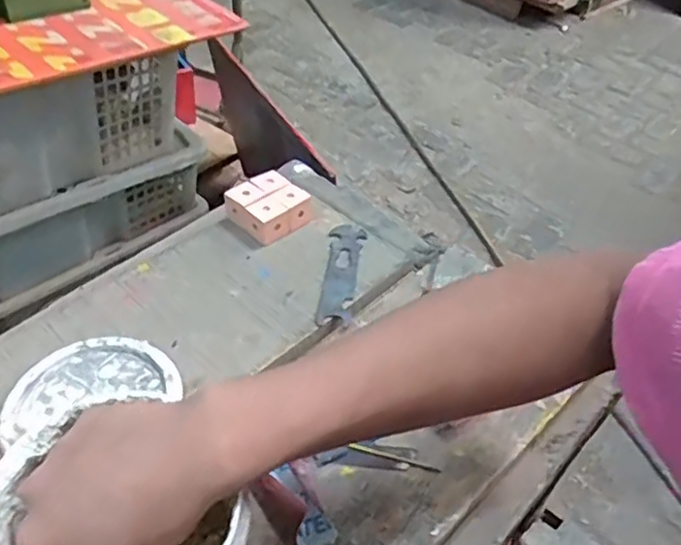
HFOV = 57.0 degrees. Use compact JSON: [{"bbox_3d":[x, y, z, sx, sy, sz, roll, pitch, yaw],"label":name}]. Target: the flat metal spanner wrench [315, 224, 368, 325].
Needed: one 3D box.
[{"bbox_3d":[0.002,-0.003,0.584,0.034,0.005,0.130,5,45,2],"label":"flat metal spanner wrench"}]

